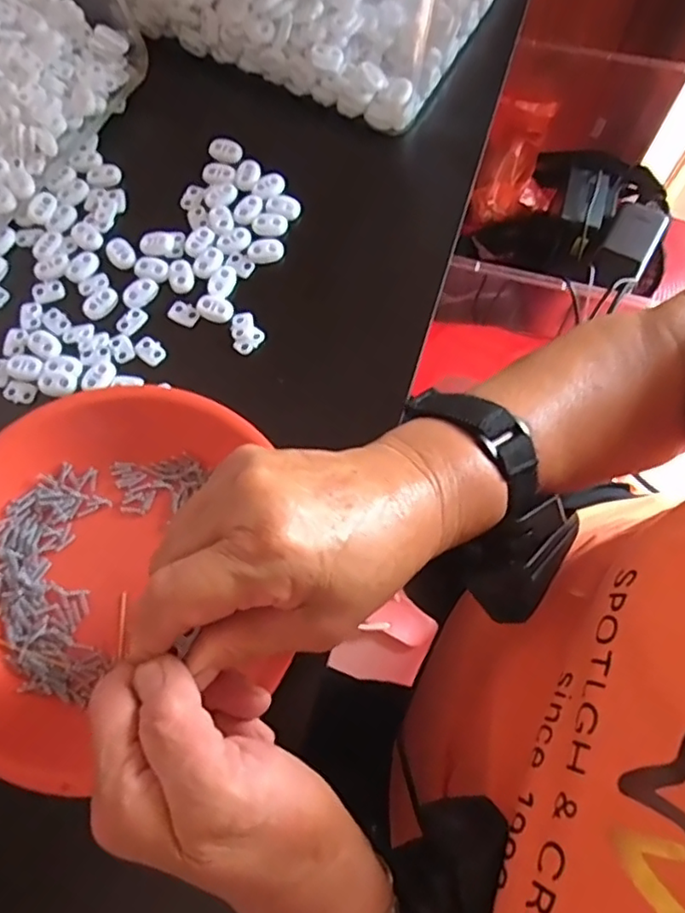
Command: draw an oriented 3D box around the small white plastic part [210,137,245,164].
[{"bbox_3d":[-0.079,-0.207,0.417,0.025,0.004,0.017,29,73,11],"label":"small white plastic part"}]

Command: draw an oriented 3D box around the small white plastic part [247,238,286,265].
[{"bbox_3d":[-0.048,-0.130,0.390,0.023,0.005,0.015,-9,70,-2],"label":"small white plastic part"}]

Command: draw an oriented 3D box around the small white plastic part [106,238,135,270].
[{"bbox_3d":[-0.141,-0.130,0.391,0.016,0.004,0.025,-34,73,-10],"label":"small white plastic part"}]

